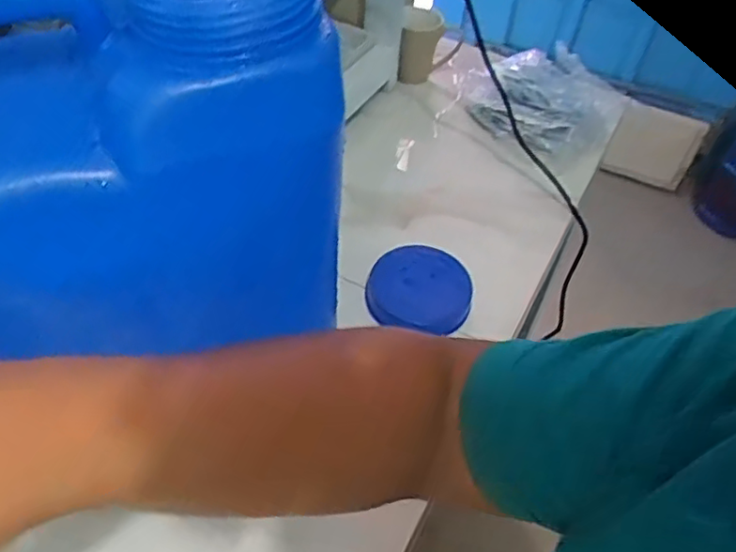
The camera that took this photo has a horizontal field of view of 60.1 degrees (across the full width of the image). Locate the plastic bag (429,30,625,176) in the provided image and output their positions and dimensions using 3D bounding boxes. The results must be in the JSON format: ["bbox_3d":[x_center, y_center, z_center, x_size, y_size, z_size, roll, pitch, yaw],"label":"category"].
[{"bbox_3d":[0.221,-0.289,0.983,0.294,0.121,0.141,37,56,24],"label":"plastic bag"}]

